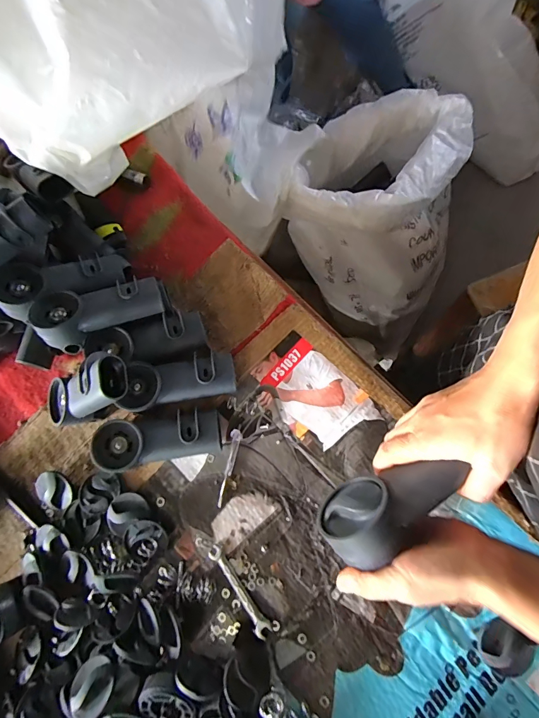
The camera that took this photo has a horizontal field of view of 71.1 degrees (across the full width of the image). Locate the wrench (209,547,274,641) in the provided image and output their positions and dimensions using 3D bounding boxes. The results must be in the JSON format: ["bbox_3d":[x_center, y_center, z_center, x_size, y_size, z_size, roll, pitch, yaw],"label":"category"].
[{"bbox_3d":[-0.038,0.291,0.476,0.020,0.005,0.117,-39,74,-4],"label":"wrench"}]

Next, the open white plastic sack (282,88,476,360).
[{"bbox_3d":[0.248,-0.308,0.925,0.369,0.503,0.353,14,77,10],"label":"open white plastic sack"}]

